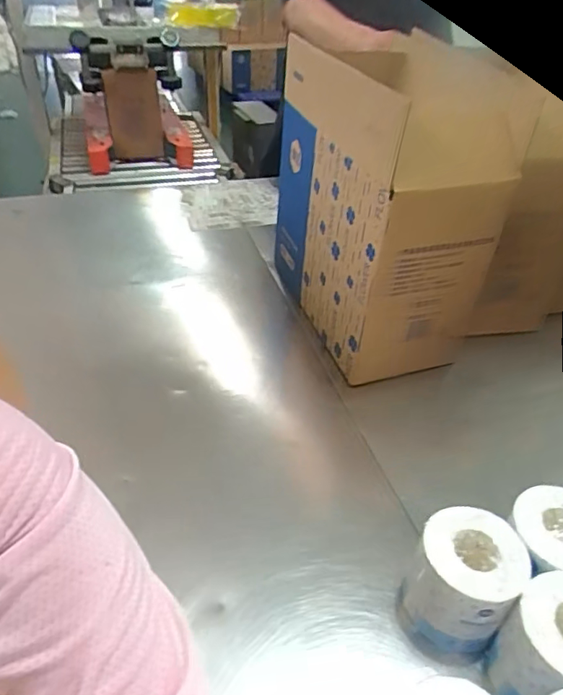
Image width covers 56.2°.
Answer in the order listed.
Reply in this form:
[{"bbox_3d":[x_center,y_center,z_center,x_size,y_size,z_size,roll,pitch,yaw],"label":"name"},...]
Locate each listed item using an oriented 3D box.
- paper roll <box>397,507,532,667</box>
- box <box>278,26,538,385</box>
[{"bbox_3d":[0.183,0.244,0.548,0.104,0.123,0.110,29,45,28],"label":"paper roll"},{"bbox_3d":[0.154,-0.238,0.910,0.232,0.426,0.440,-10,41,-16],"label":"box"}]

